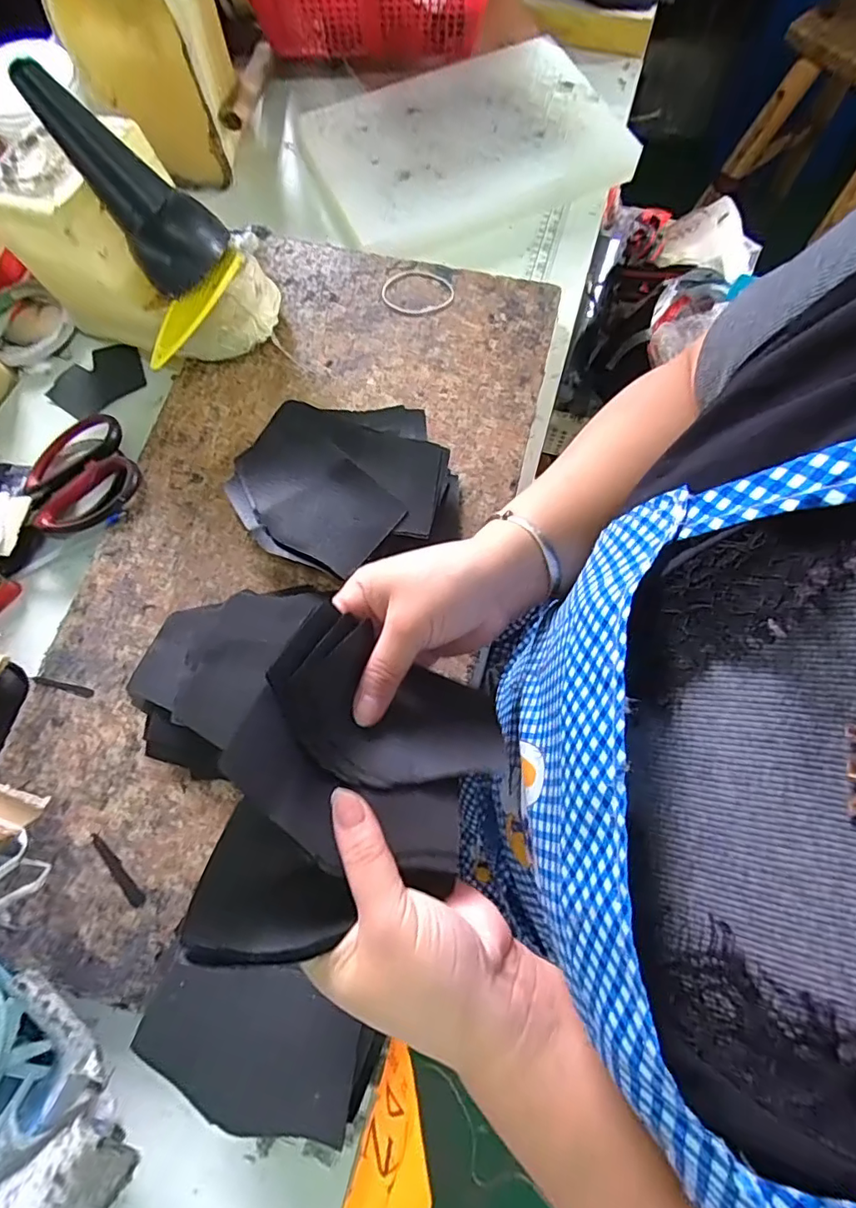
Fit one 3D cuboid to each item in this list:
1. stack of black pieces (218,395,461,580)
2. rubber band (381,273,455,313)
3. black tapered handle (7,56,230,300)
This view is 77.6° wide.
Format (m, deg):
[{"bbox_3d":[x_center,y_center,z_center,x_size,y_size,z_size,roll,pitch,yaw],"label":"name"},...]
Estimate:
[{"bbox_3d":[-0.062,-0.090,0.399,0.159,0.038,0.134,-24,74,-7],"label":"stack of black pieces"},{"bbox_3d":[-0.009,-0.281,0.478,0.064,0.004,0.045,-4,73,-1],"label":"rubber band"},{"bbox_3d":[-0.209,-0.292,0.368,0.036,0.135,0.062,15,69,44],"label":"black tapered handle"}]

